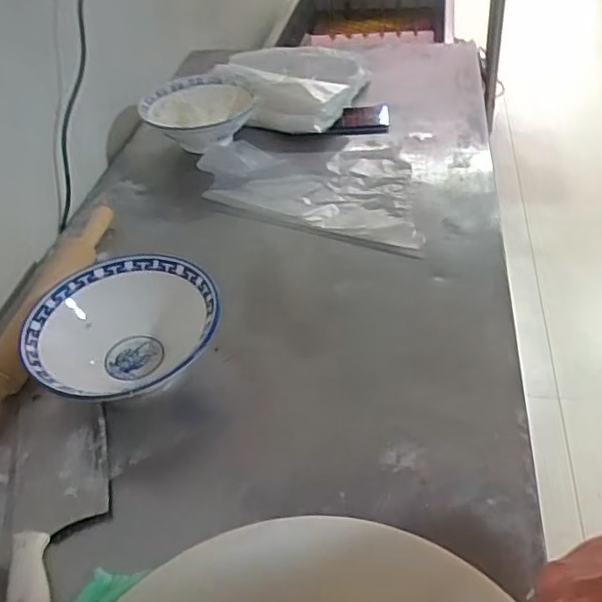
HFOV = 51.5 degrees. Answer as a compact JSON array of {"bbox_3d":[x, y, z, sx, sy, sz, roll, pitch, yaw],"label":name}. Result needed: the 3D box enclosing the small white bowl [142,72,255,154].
[{"bbox_3d":[-0.164,-0.295,1.015,0.171,0.084,0.167,-4,42,4],"label":"small white bowl"}]

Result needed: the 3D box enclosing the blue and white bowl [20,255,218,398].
[{"bbox_3d":[-0.183,0.033,0.650,0.187,0.064,0.179,-4,42,4],"label":"blue and white bowl"}]

